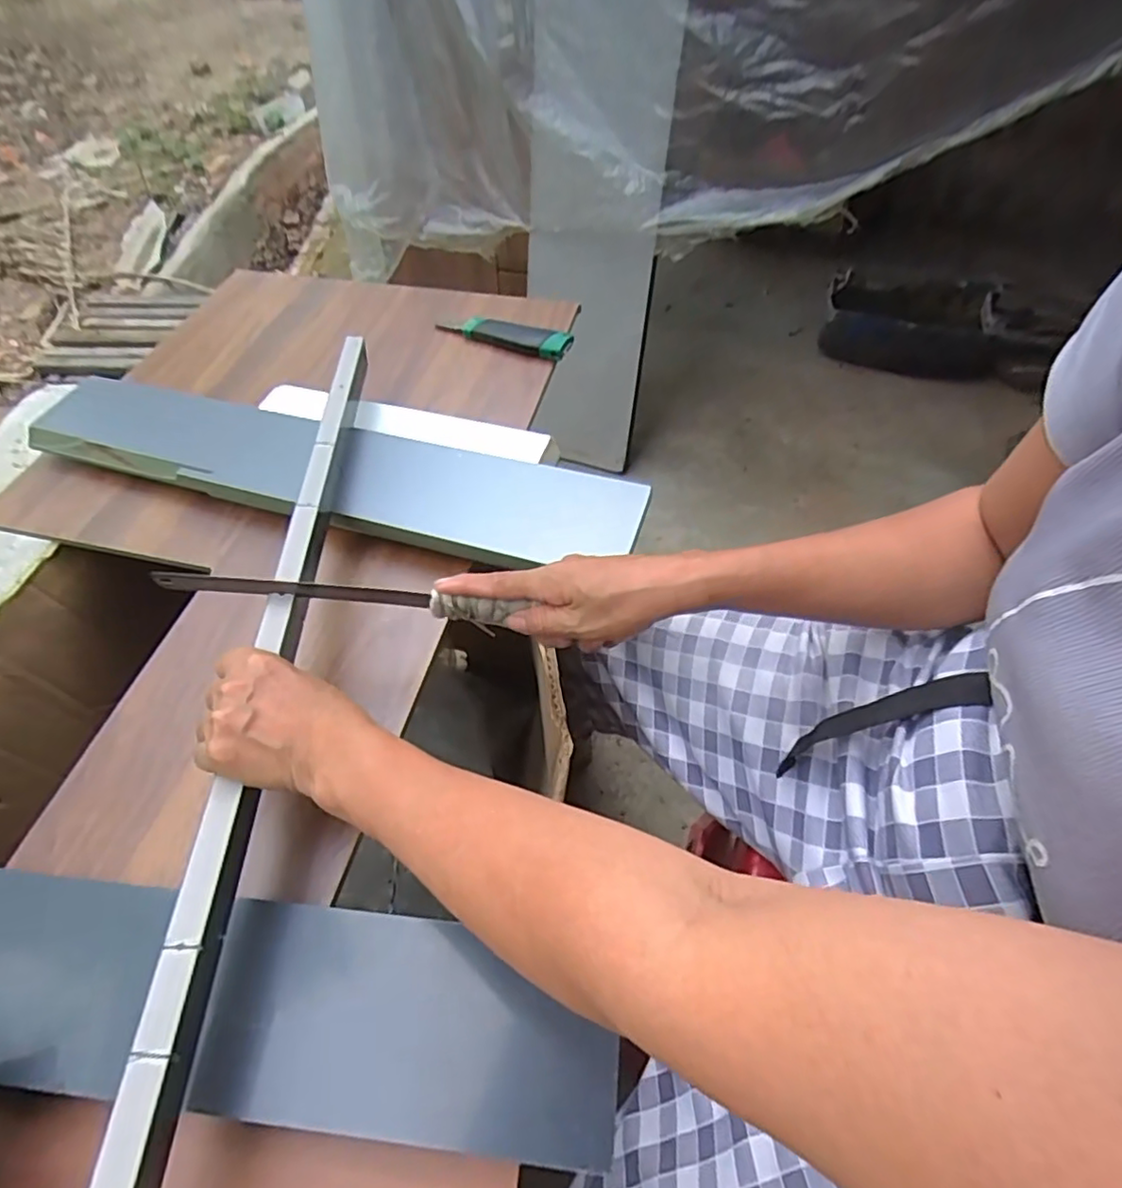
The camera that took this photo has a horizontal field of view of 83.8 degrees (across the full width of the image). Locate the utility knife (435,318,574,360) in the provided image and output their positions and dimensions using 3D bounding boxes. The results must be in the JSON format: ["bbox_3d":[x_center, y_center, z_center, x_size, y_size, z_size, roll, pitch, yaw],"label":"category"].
[{"bbox_3d":[-0.065,-0.286,0.688,0.157,0.018,0.035,20,55,18],"label":"utility knife"}]

